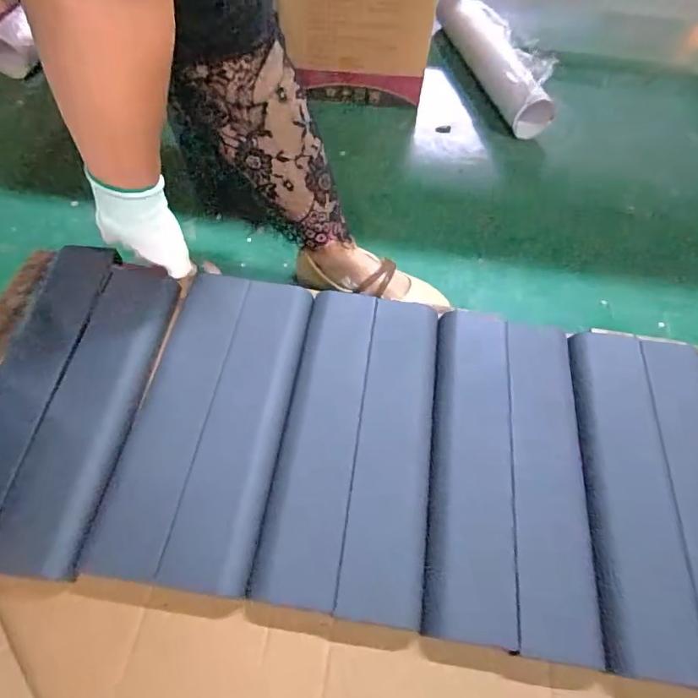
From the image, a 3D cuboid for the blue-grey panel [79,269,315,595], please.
[{"bbox_3d":[-0.137,0.056,0.481,0.147,0.019,0.319,6,58,5],"label":"blue-grey panel"}]

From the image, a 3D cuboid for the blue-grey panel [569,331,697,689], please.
[{"bbox_3d":[0.295,0.121,0.460,0.135,0.030,0.331,7,58,5],"label":"blue-grey panel"}]

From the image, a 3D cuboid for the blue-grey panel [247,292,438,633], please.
[{"bbox_3d":[0.009,0.079,0.475,0.143,0.009,0.319,6,58,5],"label":"blue-grey panel"}]

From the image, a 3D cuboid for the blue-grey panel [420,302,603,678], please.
[{"bbox_3d":[0.151,0.103,0.467,0.140,0.016,0.320,7,58,5],"label":"blue-grey panel"}]

